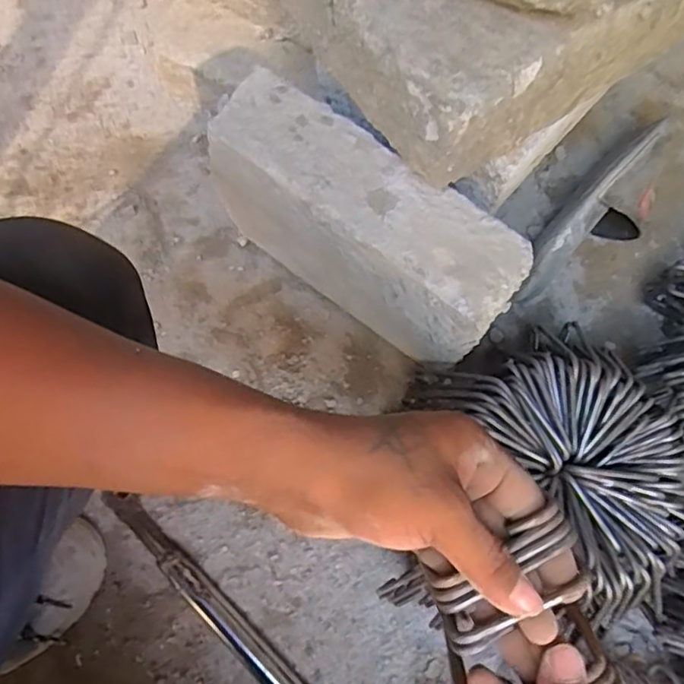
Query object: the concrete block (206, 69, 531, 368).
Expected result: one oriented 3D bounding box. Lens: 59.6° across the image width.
[{"bbox_3d":[0.017,-0.090,0.504,0.255,0.143,0.082,37,79,10],"label":"concrete block"}]

